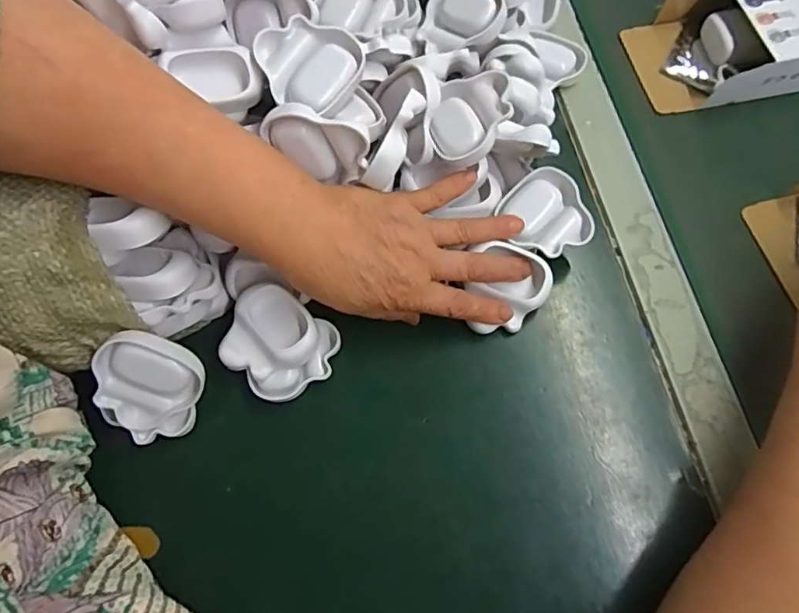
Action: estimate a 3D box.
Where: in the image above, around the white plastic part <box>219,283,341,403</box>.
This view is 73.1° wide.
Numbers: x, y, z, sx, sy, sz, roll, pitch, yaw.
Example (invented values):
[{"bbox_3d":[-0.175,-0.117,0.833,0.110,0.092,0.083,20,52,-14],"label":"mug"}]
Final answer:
[{"bbox_3d":[-0.081,0.024,0.359,0.073,0.024,0.063,36,71,11],"label":"white plastic part"}]

